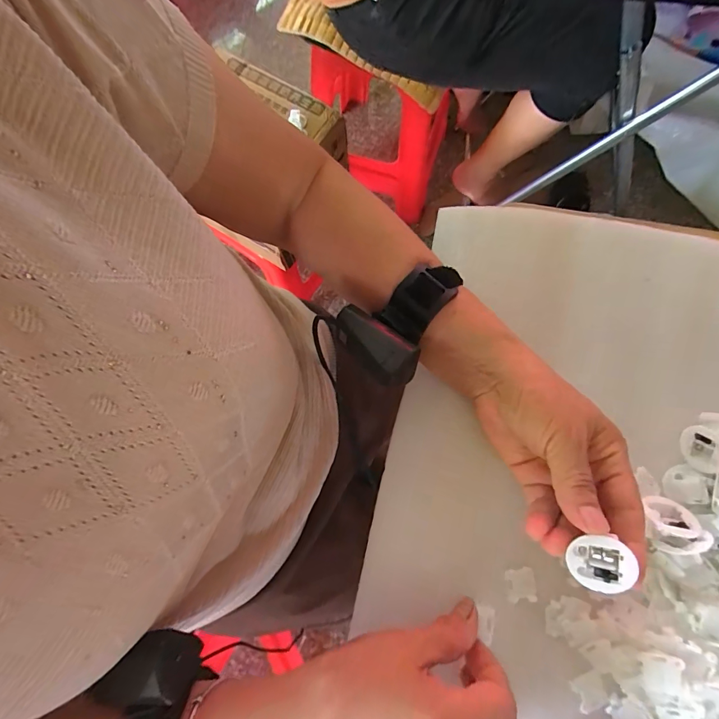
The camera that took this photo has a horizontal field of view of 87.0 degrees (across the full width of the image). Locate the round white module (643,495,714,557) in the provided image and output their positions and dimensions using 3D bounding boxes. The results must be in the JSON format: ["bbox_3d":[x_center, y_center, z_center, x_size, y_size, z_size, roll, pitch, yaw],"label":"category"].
[{"bbox_3d":[0.214,0.112,0.256,0.030,0.021,0.034,-10,75,-2],"label":"round white module"}]

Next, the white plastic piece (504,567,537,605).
[{"bbox_3d":[0.113,0.158,0.264,0.021,0.004,0.021,-4,75,0],"label":"white plastic piece"}]

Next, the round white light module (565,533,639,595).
[{"bbox_3d":[0.133,0.112,0.208,0.033,0.004,0.031,4,100,22],"label":"round white light module"}]

